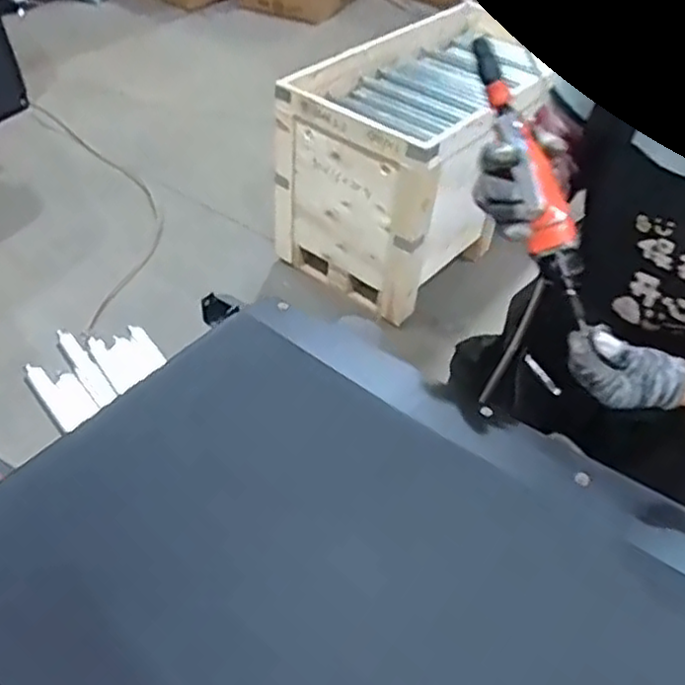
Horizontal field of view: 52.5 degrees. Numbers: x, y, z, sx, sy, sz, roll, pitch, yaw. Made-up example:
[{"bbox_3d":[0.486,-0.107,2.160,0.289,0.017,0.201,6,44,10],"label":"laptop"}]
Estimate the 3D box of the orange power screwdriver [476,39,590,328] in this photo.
[{"bbox_3d":[0.181,-0.150,0.677,0.044,0.042,0.292,-27,97,-30],"label":"orange power screwdriver"}]

